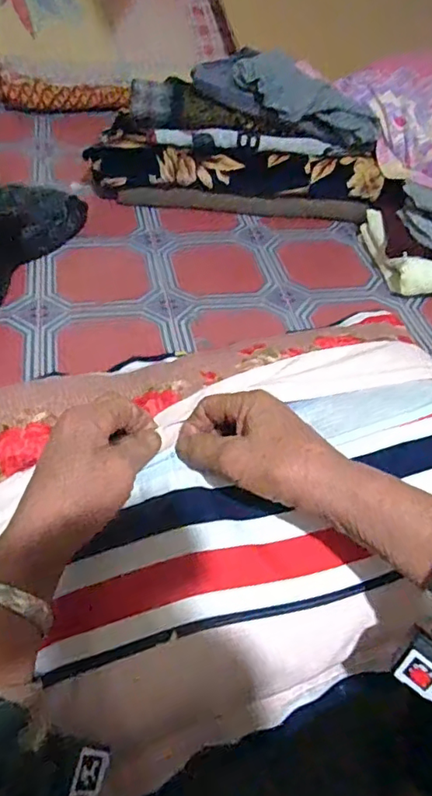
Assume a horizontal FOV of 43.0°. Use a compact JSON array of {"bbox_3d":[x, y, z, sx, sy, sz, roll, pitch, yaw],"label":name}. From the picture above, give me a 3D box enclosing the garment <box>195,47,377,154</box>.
[{"bbox_3d":[0.111,-0.438,0.795,0.285,0.088,0.069,19,47,-6],"label":"garment"}]

